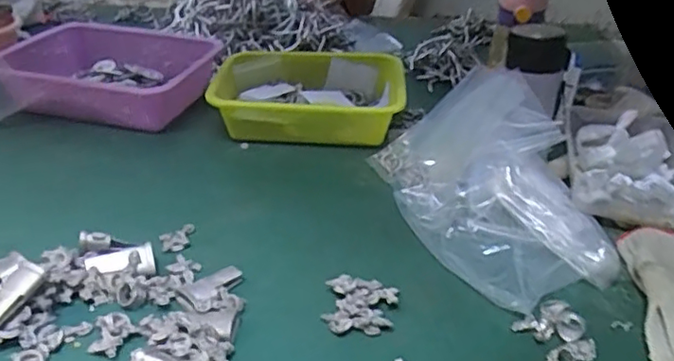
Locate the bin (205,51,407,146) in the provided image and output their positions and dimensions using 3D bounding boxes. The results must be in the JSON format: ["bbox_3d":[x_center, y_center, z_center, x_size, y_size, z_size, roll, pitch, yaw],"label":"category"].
[{"bbox_3d":[-0.041,-0.121,0.851,0.263,0.078,0.159,1,32,-1],"label":"bin"}]

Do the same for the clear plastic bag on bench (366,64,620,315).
[{"bbox_3d":[0.177,-0.017,0.660,0.207,0.114,0.325,-6,33,-11],"label":"clear plastic bag on bench"}]

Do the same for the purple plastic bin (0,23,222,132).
[{"bbox_3d":[-0.351,-0.169,0.931,0.323,0.077,0.241,6,33,7],"label":"purple plastic bin"}]

